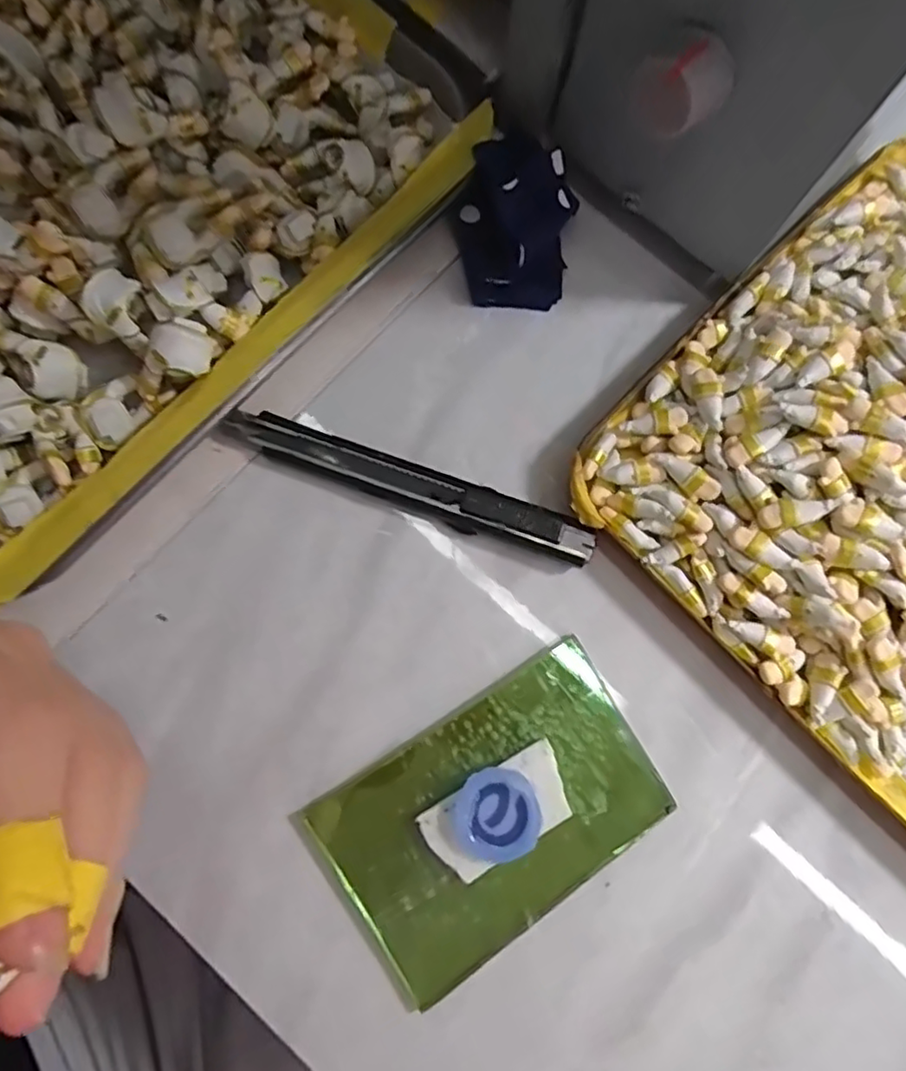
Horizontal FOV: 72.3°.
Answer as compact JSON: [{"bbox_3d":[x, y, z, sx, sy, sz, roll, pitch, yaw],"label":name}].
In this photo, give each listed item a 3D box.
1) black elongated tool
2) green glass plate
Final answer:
[{"bbox_3d":[-0.015,-0.016,0.216,0.129,0.009,0.017,19,80,3],"label":"black elongated tool"},{"bbox_3d":[0.014,0.090,0.201,0.104,0.005,0.067,-32,81,-6],"label":"green glass plate"}]

